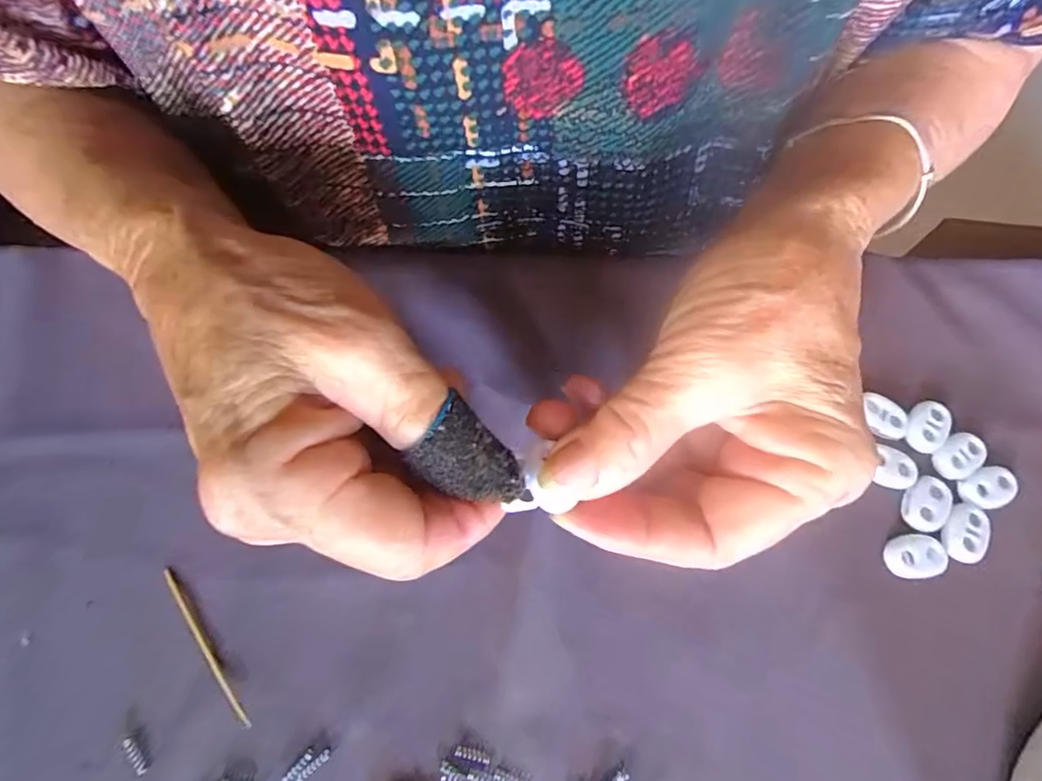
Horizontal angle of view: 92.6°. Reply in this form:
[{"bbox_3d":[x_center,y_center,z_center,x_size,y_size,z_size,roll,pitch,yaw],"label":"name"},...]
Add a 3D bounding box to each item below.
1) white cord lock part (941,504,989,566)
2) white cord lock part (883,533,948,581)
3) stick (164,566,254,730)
[{"bbox_3d":[0.170,0.054,0.190,0.015,0.004,0.022,24,72,4],"label":"white cord lock part"},{"bbox_3d":[0.148,0.062,0.187,0.021,0.004,0.016,4,72,-2],"label":"white cord lock part"},{"bbox_3d":[-0.105,0.084,0.165,0.004,0.006,0.059,-38,77,-14],"label":"stick"}]

